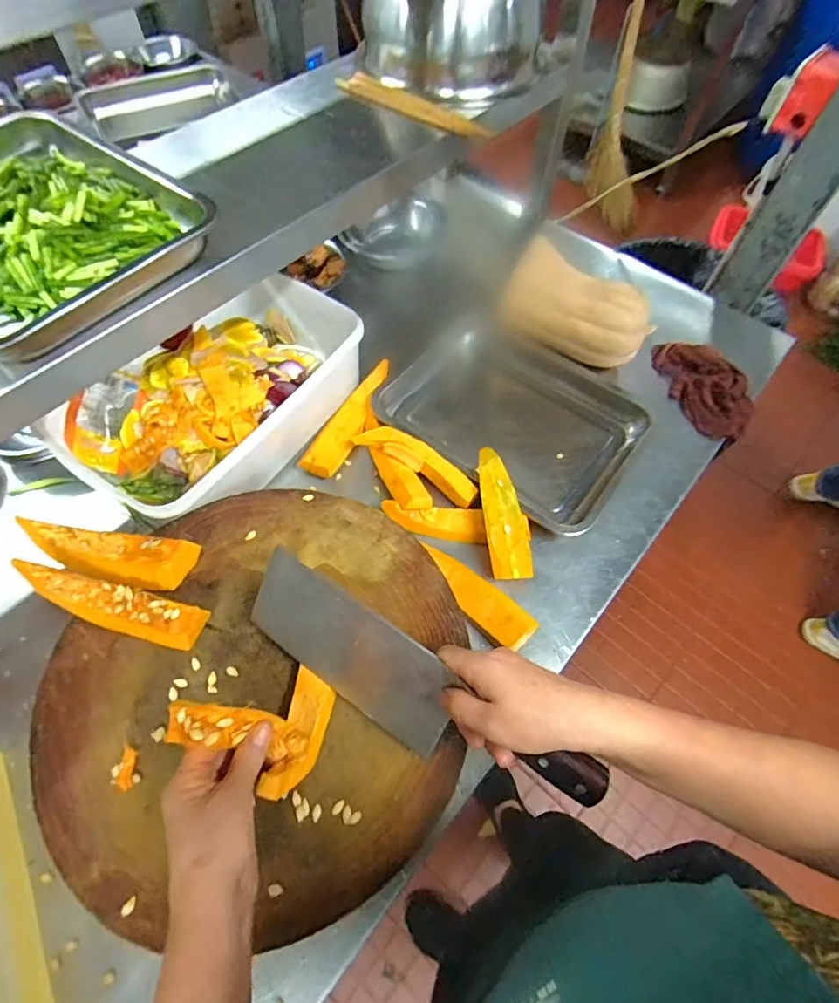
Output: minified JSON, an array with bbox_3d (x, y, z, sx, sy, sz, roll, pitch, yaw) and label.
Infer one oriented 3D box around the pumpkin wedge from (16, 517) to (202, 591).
[{"bbox_3d":[-0.314,0.055,0.499,0.176,0.038,0.054,8,61,3],"label":"pumpkin wedge"}]

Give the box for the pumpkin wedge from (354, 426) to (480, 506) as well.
[{"bbox_3d":[-0.003,-0.052,0.643,0.173,0.039,0.031,29,65,14],"label":"pumpkin wedge"}]

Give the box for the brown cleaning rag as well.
[{"bbox_3d":[0.443,-0.183,0.763,0.107,0.035,0.190,-8,62,-5],"label":"brown cleaning rag"}]

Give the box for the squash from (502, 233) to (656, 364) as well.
[{"bbox_3d":[0.233,-0.280,0.727,0.205,0.106,0.096,29,64,14],"label":"squash"}]

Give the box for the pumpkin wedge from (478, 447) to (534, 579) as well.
[{"bbox_3d":[0.102,0.012,0.608,0.053,0.026,0.165,-10,77,-7],"label":"pumpkin wedge"}]

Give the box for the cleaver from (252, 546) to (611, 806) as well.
[{"bbox_3d":[-0.016,0.159,0.415,0.315,0.102,0.021,30,27,17],"label":"cleaver"}]

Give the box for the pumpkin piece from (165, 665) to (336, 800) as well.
[{"bbox_3d":[-0.127,0.174,0.406,0.103,0.079,0.090,25,64,12],"label":"pumpkin piece"}]

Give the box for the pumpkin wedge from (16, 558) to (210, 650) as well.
[{"bbox_3d":[-0.291,0.099,0.470,0.179,0.046,0.042,13,62,6],"label":"pumpkin wedge"}]

